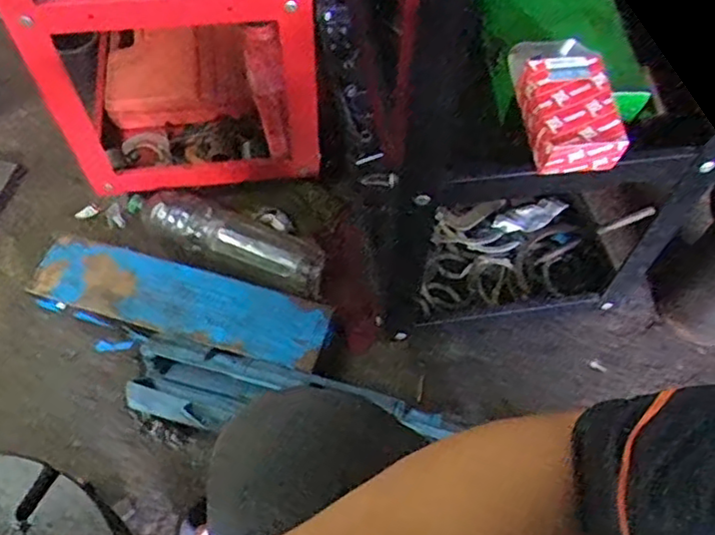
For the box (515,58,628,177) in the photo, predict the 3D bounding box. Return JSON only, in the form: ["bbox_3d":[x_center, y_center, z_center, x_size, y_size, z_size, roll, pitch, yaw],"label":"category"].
[{"bbox_3d":[0.216,-0.160,0.694,0.097,0.039,0.131,2,59,-3],"label":"box"}]

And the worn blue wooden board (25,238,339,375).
[{"bbox_3d":[-0.245,0.046,0.975,0.419,0.032,0.109,16,59,6],"label":"worn blue wooden board"}]

